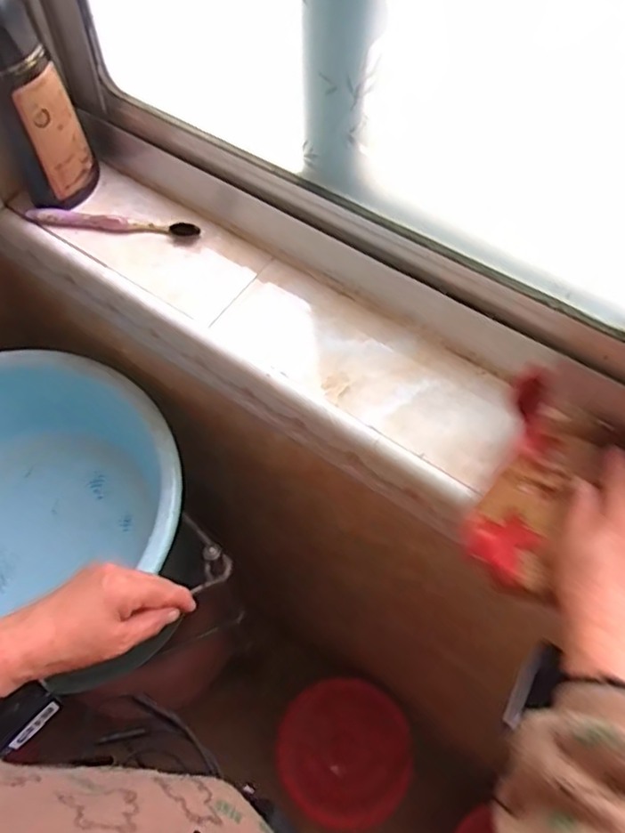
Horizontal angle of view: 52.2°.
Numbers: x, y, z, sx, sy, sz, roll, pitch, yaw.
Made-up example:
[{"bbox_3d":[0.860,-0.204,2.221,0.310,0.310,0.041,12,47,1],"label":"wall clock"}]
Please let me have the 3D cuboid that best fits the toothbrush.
[{"bbox_3d":[-0.203,-0.196,0.650,0.175,0.019,0.015,8,58,4],"label":"toothbrush"}]

